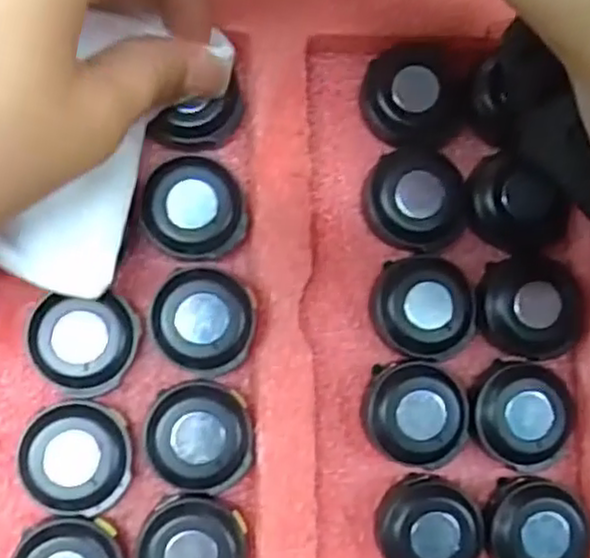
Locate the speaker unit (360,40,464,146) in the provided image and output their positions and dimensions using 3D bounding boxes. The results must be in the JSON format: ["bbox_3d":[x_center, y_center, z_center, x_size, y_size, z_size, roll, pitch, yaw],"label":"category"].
[{"bbox_3d":[0.034,-0.053,0.211,0.029,0.018,0.023,39,83,-4],"label":"speaker unit"}]

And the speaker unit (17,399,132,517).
[{"bbox_3d":[-0.059,0.048,0.194,0.027,0.012,0.029,-3,87,-7],"label":"speaker unit"}]

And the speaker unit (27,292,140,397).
[{"bbox_3d":[-0.057,0.018,0.197,0.027,0.013,0.026,0,87,-7],"label":"speaker unit"}]

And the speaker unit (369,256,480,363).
[{"bbox_3d":[0.037,0.009,0.209,0.030,0.012,0.028,1,83,-7],"label":"speaker unit"}]

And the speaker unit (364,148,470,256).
[{"bbox_3d":[0.036,-0.023,0.211,0.026,0.012,0.030,-41,92,-7],"label":"speaker unit"}]

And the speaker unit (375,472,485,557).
[{"bbox_3d":[0.038,0.072,0.204,0.029,0.012,0.028,38,83,-4],"label":"speaker unit"}]

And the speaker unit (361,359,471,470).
[{"bbox_3d":[0.035,0.039,0.206,0.030,0.012,0.029,0,87,-7],"label":"speaker unit"}]

